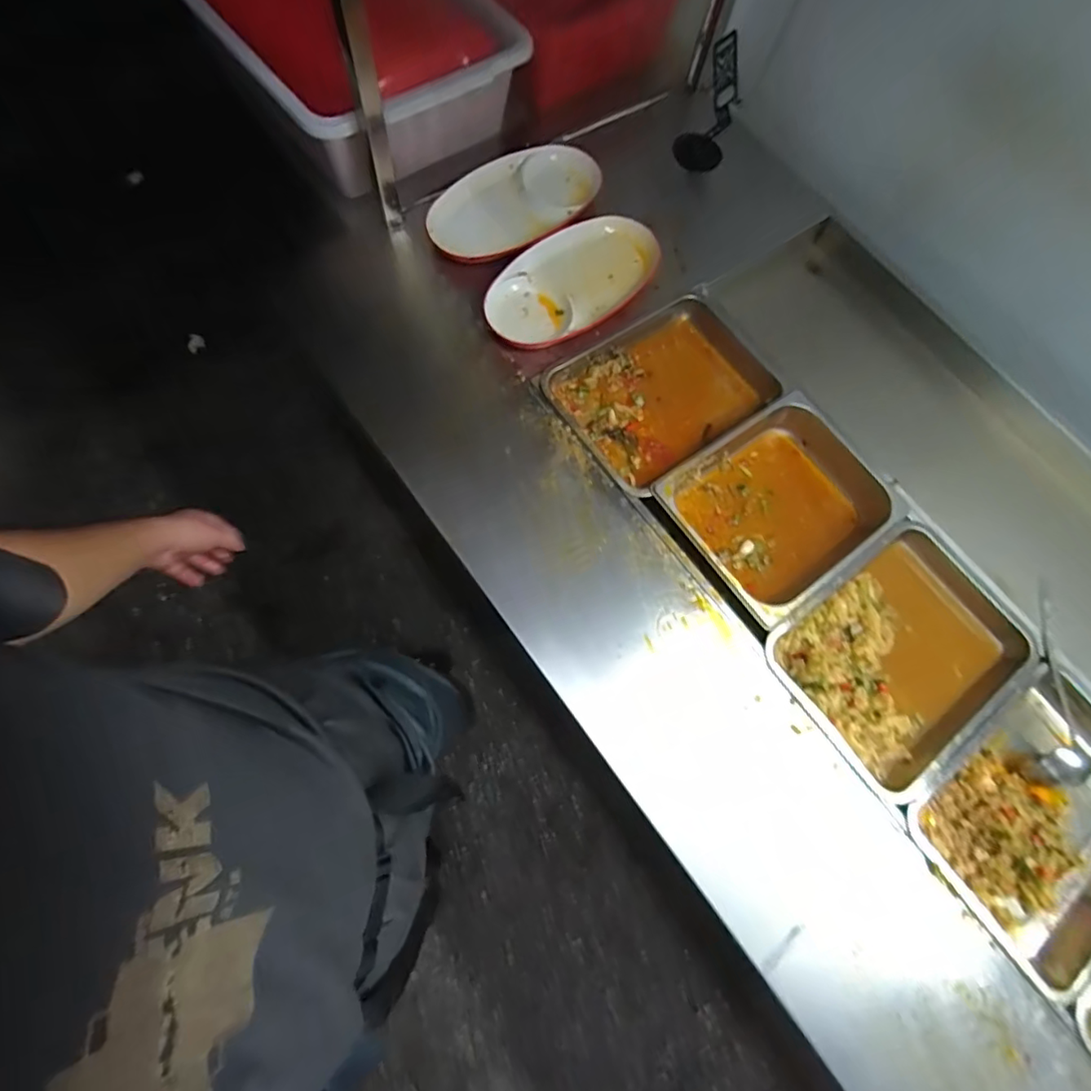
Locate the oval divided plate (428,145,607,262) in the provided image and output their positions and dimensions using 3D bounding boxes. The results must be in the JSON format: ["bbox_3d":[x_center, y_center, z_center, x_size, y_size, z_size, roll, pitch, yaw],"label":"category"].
[{"bbox_3d":[-0.051,-0.580,0.928,0.309,0.032,0.161,-37,78,-17],"label":"oval divided plate"}]

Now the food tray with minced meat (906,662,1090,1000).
[{"bbox_3d":[0.654,0.342,0.720,0.360,0.065,0.246,-34,78,-17],"label":"food tray with minced meat"}]

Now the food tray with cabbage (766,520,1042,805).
[{"bbox_3d":[0.497,0.152,0.789,0.345,0.084,0.250,-34,78,-17],"label":"food tray with cabbage"}]

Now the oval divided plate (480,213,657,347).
[{"bbox_3d":[0.047,-0.433,0.898,0.333,0.027,0.163,-41,80,-18],"label":"oval divided plate"}]

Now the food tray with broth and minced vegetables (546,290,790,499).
[{"bbox_3d":[0.195,-0.249,0.891,0.356,0.057,0.240,-34,78,-16],"label":"food tray with broth and minced vegetables"}]

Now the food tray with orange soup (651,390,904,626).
[{"bbox_3d":[0.353,-0.057,0.843,0.311,0.090,0.248,-34,78,-16],"label":"food tray with orange soup"}]

